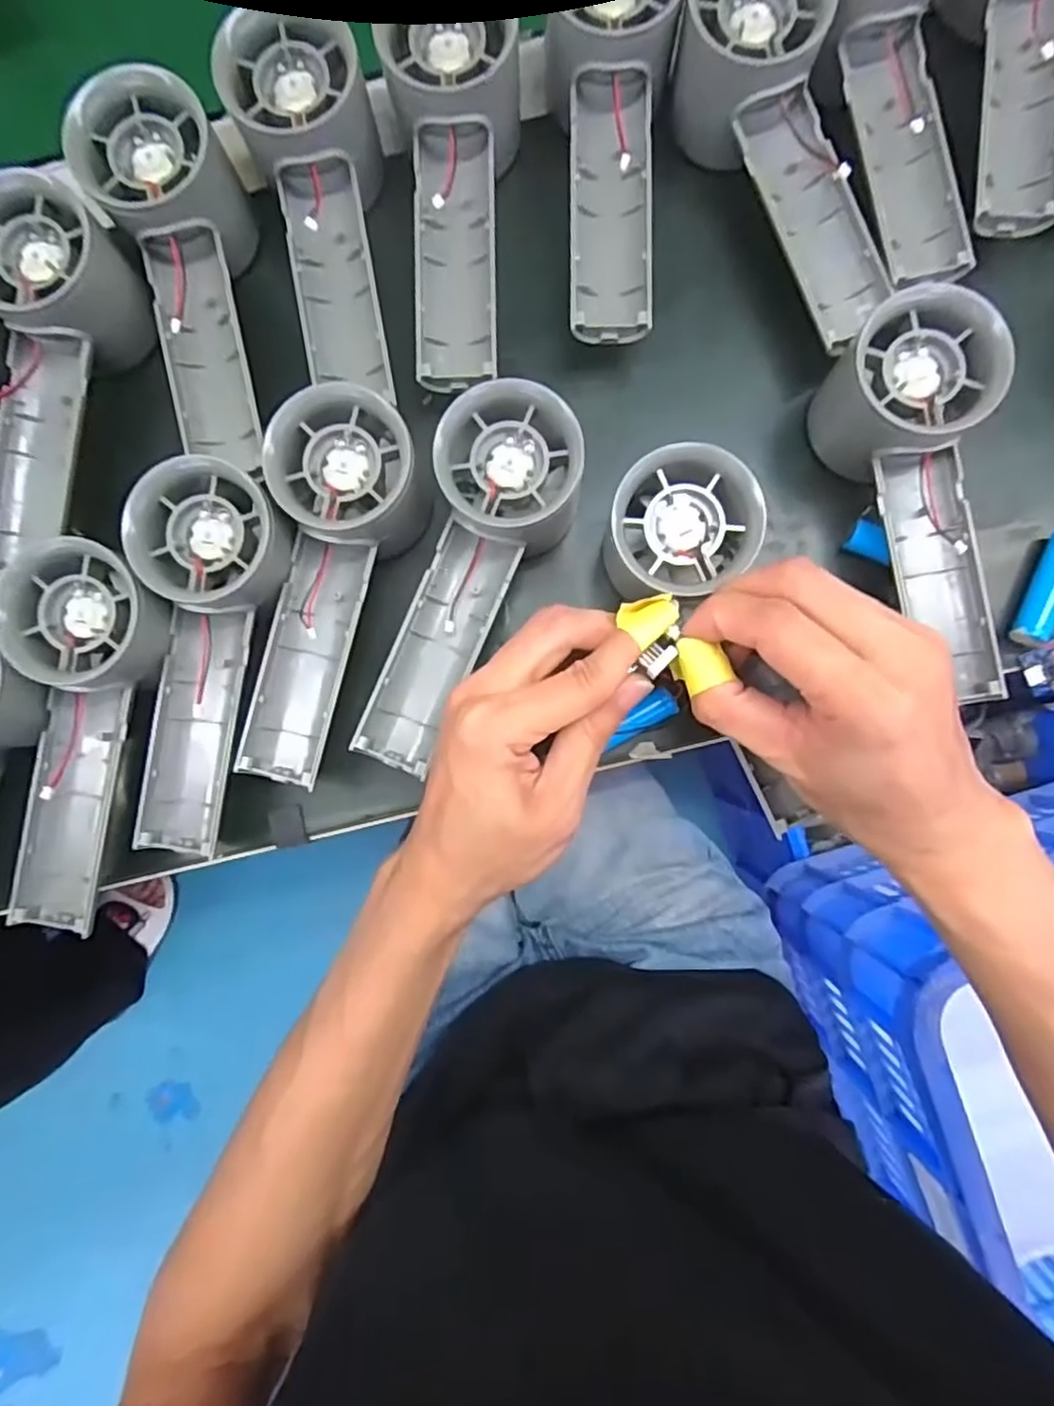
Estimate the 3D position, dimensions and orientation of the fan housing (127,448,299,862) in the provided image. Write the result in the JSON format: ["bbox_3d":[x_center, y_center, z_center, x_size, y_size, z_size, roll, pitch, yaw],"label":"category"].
[{"bbox_3d":[-0.137,-0.015,0.271,0.054,0.034,0.153,12,88,2],"label":"fan housing"}]

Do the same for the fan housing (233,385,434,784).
[{"bbox_3d":[-0.078,-0.042,0.271,0.060,0.034,0.153,10,88,2],"label":"fan housing"}]

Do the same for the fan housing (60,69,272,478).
[{"bbox_3d":[-0.146,-0.177,0.296,0.053,0.047,0.151,-9,102,1],"label":"fan housing"}]

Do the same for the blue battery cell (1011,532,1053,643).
[{"bbox_3d":[0.228,-0.050,0.296,0.015,0.018,0.050,22,88,3],"label":"blue battery cell"}]

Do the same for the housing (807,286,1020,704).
[{"bbox_3d":[0.169,-0.080,0.278,0.058,0.056,0.158,-16,87,1],"label":"housing"}]

